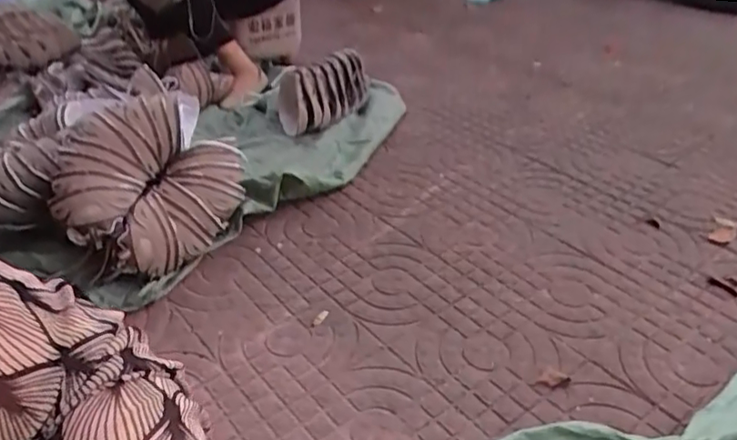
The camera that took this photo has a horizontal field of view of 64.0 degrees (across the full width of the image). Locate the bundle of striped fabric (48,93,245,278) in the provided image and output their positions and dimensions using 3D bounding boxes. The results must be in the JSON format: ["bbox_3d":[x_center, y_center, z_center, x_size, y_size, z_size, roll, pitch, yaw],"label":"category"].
[{"bbox_3d":[-0.431,-0.070,1.205,0.345,0.254,0.301,-12,37,-13],"label":"bundle of striped fabric"}]

